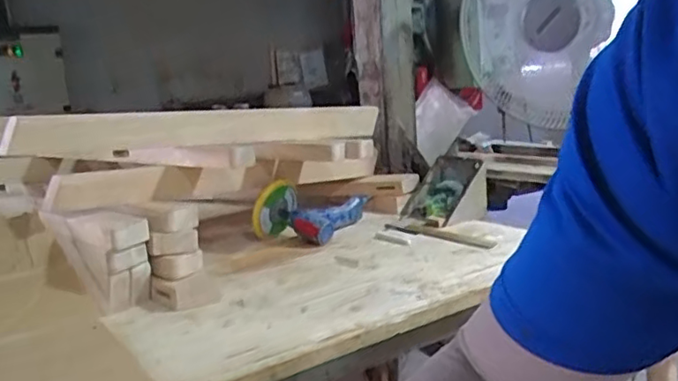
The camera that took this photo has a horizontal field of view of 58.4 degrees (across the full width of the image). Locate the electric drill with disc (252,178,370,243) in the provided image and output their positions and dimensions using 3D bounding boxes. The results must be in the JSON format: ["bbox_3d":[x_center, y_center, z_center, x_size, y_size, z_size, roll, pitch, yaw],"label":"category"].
[{"bbox_3d":[-0.050,0.030,1.157,0.151,0.095,0.219,0,11,20],"label":"electric drill with disc"}]

